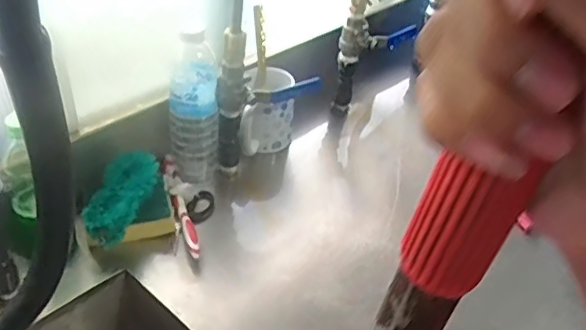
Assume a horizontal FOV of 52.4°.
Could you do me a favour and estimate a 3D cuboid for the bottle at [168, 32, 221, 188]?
[{"bbox_3d":[-0.123,-0.072,0.747,0.060,0.194,0.058,1,37,-8],"label":"bottle"}]

